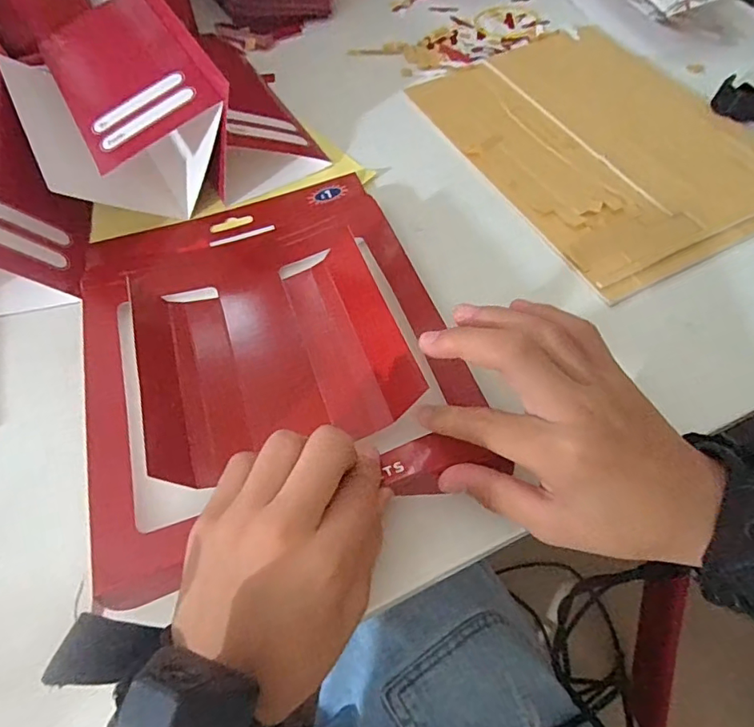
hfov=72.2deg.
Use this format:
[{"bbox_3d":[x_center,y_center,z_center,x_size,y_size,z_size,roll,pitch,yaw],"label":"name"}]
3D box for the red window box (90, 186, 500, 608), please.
[{"bbox_3d":[-0.067,-0.020,0.297,0.193,0.036,0.236,-16,61,-9],"label":"red window box"}]

